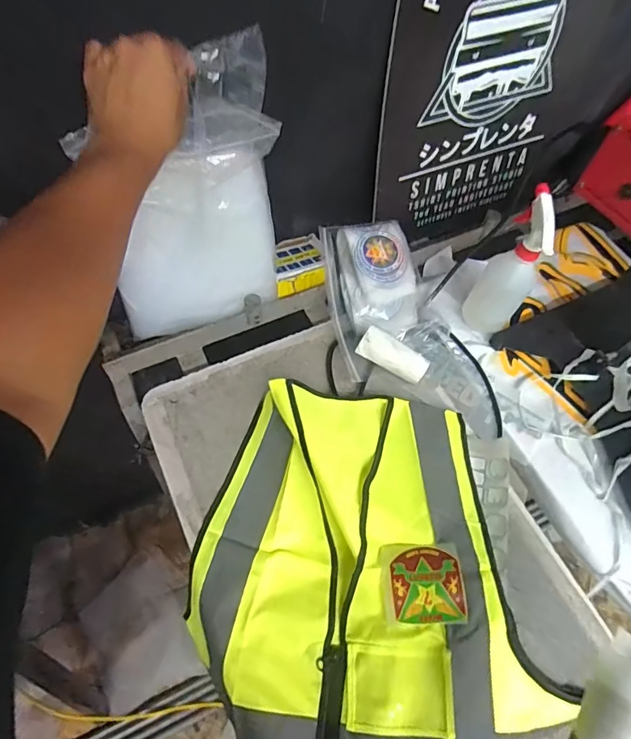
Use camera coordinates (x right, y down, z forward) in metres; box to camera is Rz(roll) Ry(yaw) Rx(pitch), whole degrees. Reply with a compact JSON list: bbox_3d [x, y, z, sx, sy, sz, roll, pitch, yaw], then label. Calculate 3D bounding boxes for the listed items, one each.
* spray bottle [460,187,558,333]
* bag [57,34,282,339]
[{"bbox_3d":[0.273,-0.138,0.650,0.068,0.204,0.080,28,63,13],"label":"spray bottle"},{"bbox_3d":[-0.137,-0.194,0.586,0.223,0.408,0.059,-12,60,-33],"label":"bag"}]

